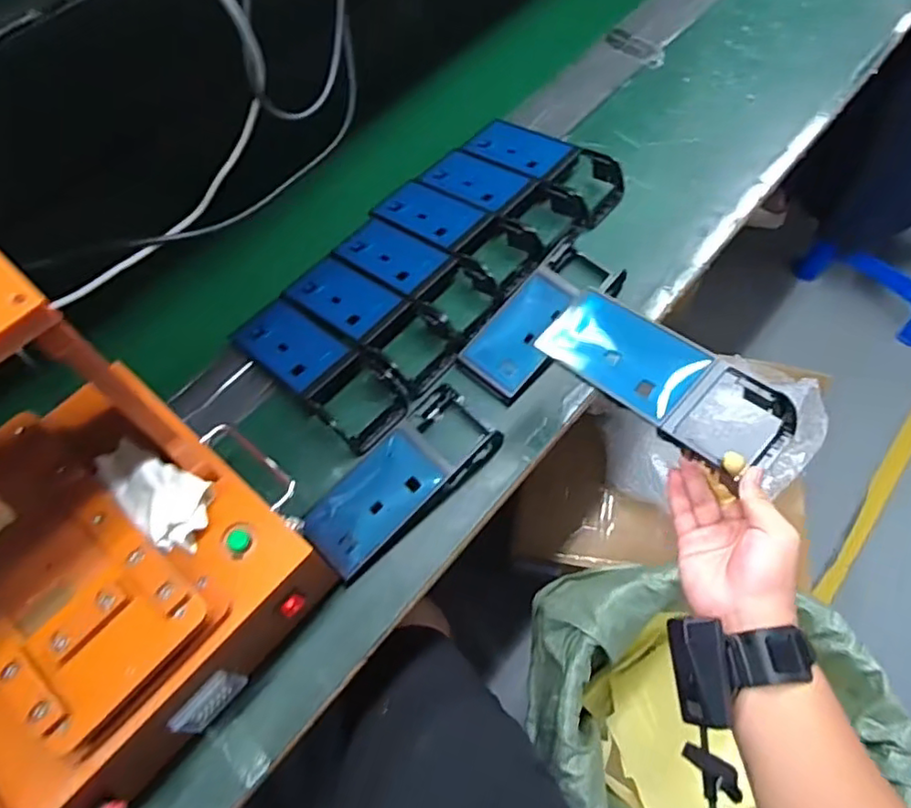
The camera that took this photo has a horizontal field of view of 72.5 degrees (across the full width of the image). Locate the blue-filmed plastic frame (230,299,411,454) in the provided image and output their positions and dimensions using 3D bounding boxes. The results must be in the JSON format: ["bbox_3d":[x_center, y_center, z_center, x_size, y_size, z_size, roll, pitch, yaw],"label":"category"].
[{"bbox_3d":[-0.145,-0.047,0.660,0.208,0.027,0.087,39,70,20],"label":"blue-filmed plastic frame"}]

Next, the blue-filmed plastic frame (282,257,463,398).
[{"bbox_3d":[-0.095,-0.102,0.687,0.208,0.028,0.081,36,69,19],"label":"blue-filmed plastic frame"}]

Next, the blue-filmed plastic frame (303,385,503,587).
[{"bbox_3d":[-0.050,0.069,0.600,0.083,0.020,0.205,40,70,20],"label":"blue-filmed plastic frame"}]

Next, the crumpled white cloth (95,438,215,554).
[{"bbox_3d":[-0.235,0.070,0.477,0.095,0.026,0.056,21,65,13],"label":"crumpled white cloth"}]

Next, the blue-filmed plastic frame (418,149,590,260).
[{"bbox_3d":[0.058,-0.262,0.771,0.204,0.030,0.083,37,69,19],"label":"blue-filmed plastic frame"}]

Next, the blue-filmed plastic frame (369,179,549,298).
[{"bbox_3d":[-0.002,-0.212,0.744,0.211,0.030,0.091,36,69,19],"label":"blue-filmed plastic frame"}]

